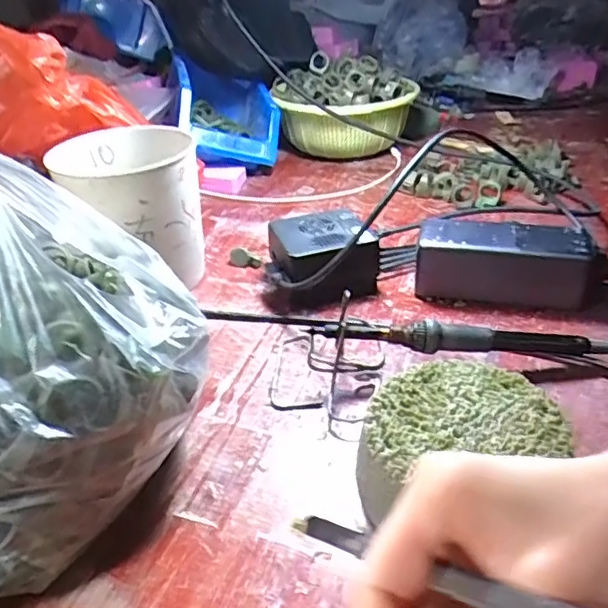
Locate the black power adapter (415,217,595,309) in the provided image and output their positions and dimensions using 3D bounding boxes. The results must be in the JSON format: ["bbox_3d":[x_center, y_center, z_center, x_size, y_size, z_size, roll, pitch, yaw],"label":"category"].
[{"bbox_3d":[0.160,-0.032,0.461,0.133,0.053,0.050,7,34,15],"label":"black power adapter"}]

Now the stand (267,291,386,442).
[{"bbox_3d":[0.013,0.036,0.379,0.077,0.046,0.099,4,33,10],"label":"stand"}]

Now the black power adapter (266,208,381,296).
[{"bbox_3d":[0.016,-0.041,0.491,0.085,0.051,0.077,-12,34,-15],"label":"black power adapter"}]

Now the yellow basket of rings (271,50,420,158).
[{"bbox_3d":[0.055,-0.251,0.753,0.184,0.122,0.175,-2,34,2],"label":"yellow basket of rings"}]

